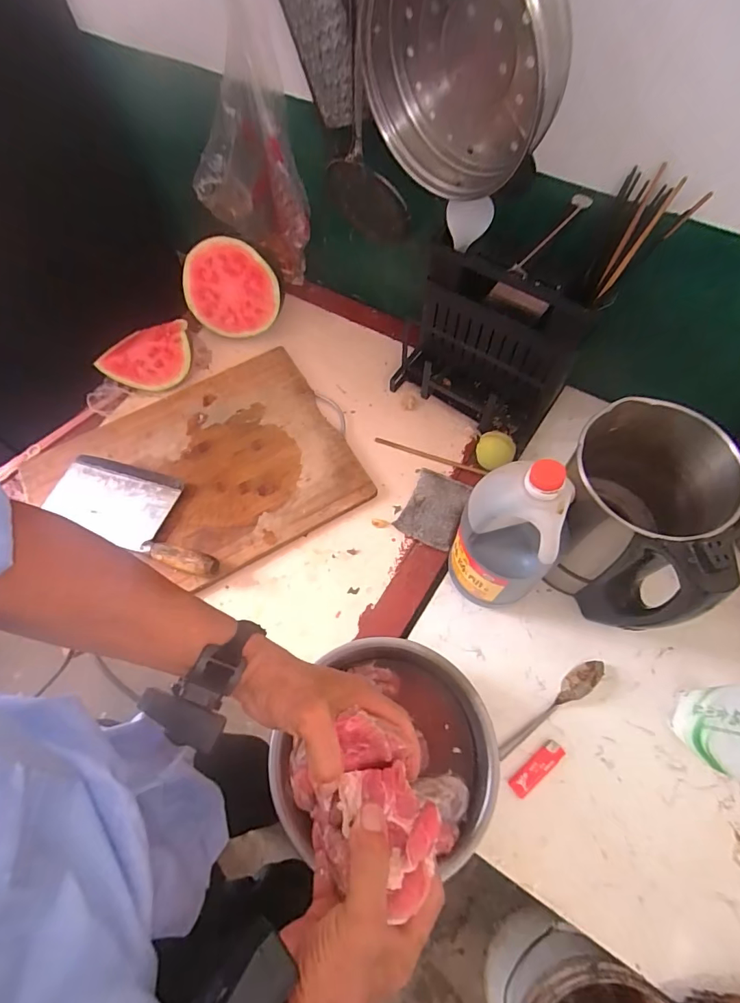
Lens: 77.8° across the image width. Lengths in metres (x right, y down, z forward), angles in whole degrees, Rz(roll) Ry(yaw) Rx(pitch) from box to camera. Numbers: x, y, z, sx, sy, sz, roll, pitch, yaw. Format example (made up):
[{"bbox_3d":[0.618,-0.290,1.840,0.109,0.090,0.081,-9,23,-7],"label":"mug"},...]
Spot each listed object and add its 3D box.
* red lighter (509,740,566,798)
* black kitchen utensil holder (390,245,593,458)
[{"bbox_3d":[0.203,0.324,0.556,0.077,0.010,0.022,-36,68,-13],"label":"red lighter"},{"bbox_3d":[0.169,-0.232,0.704,0.265,0.237,0.106,24,68,14],"label":"black kitchen utensil holder"}]

